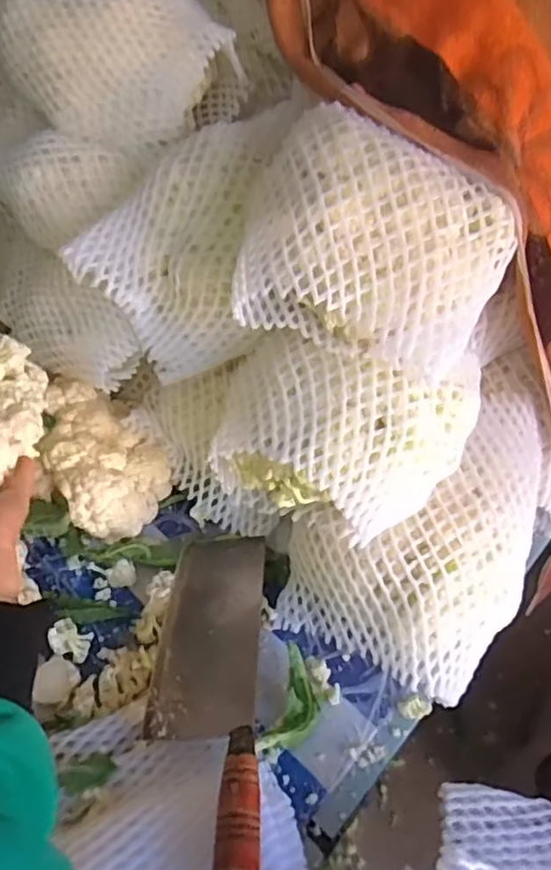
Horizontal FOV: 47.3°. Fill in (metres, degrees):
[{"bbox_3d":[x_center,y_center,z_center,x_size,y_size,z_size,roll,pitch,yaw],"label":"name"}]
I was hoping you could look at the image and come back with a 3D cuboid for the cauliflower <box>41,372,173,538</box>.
[{"bbox_3d":[-0.168,0.018,0.606,0.100,0.092,0.146,-27,52,-21],"label":"cauliflower"}]

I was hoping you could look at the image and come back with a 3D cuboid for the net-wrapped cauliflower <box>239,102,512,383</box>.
[{"bbox_3d":[0.071,-0.144,0.464,0.192,0.110,0.167,19,51,18],"label":"net-wrapped cauliflower"}]

